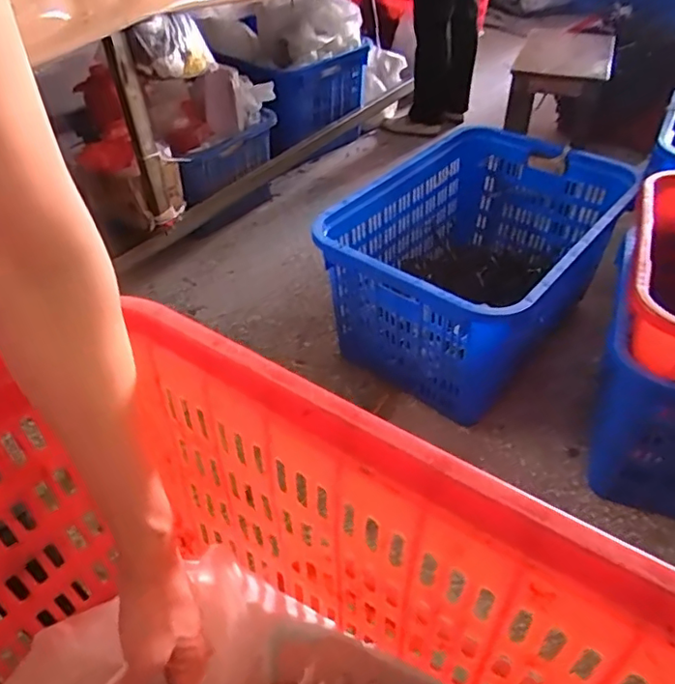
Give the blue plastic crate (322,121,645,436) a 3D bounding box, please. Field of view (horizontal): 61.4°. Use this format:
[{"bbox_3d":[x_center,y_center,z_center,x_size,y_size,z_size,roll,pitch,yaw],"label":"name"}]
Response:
[{"bbox_3d":[0.322,-0.201,1.318,0.475,0.314,0.710,27,50,29],"label":"blue plastic crate"}]

